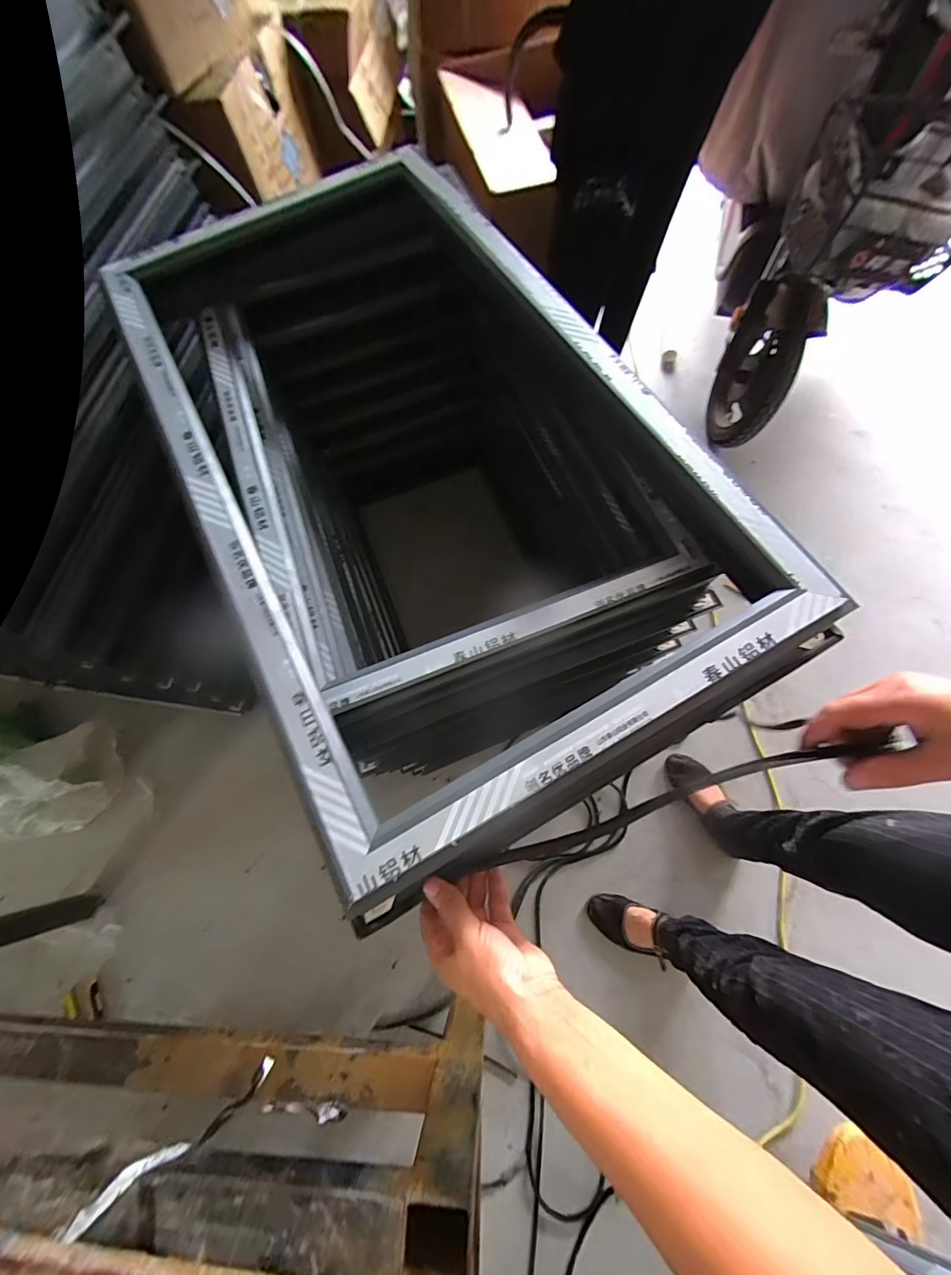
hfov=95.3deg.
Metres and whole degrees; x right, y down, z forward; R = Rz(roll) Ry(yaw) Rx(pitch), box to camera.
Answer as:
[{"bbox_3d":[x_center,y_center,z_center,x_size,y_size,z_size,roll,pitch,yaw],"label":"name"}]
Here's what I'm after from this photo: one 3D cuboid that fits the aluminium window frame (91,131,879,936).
[{"bbox_3d":[-0.074,-0.229,0.506,0.488,0.085,0.858,-28,72,-7],"label":"aluminium window frame"}]

